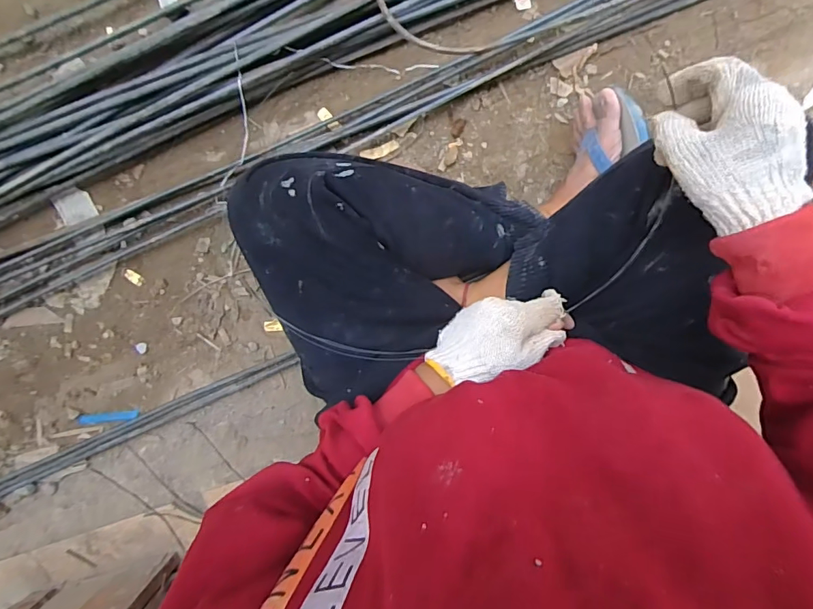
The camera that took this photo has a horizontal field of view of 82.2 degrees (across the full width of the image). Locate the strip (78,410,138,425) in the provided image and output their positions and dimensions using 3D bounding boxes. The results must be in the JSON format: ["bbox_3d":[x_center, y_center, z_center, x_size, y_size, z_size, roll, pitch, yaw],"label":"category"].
[{"bbox_3d":[-0.459,0.175,0.718,0.098,0.007,0.014,-7,96,5],"label":"strip"}]

